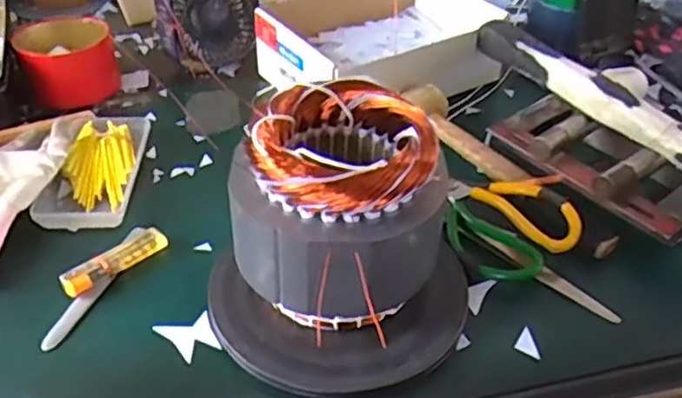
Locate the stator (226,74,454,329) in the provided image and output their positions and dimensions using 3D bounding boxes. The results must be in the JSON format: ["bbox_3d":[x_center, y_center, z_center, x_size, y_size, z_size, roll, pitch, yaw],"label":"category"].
[{"bbox_3d":[-0.003,0.010,0.469,0.137,0.146,0.130,-26,48,-28],"label":"stator"}]

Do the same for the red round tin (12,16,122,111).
[{"bbox_3d":[-0.306,-0.154,0.735,0.103,0.061,0.094,-13,43,-16],"label":"red round tin"}]

